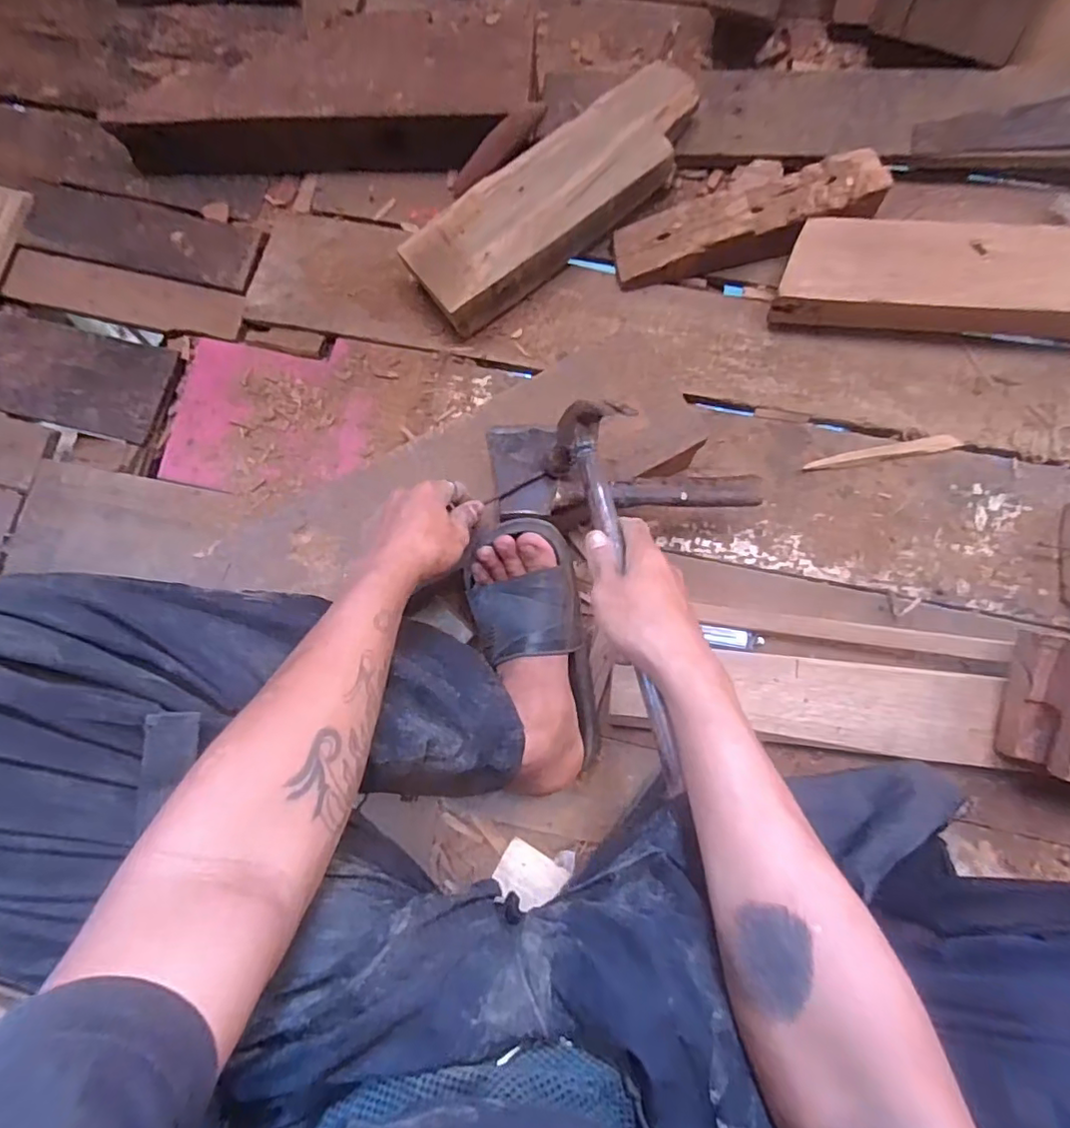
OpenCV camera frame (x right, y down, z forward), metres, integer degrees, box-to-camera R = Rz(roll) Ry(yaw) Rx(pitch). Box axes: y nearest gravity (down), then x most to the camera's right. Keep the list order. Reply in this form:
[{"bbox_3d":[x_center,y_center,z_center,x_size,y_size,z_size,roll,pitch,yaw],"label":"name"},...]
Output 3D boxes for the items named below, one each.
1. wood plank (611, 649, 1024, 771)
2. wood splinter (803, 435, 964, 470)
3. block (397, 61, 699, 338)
[{"bbox_3d":[0.261,0.134,0.596,0.360,0.019,0.083,6,81,6],"label":"wood plank"},{"bbox_3d":[0.384,-0.123,0.672,0.166,0.010,0.018,-9,81,3],"label":"wood splinter"},{"bbox_3d":[0.026,-0.413,0.695,0.370,0.079,0.118,-40,79,-3],"label":"block"}]

